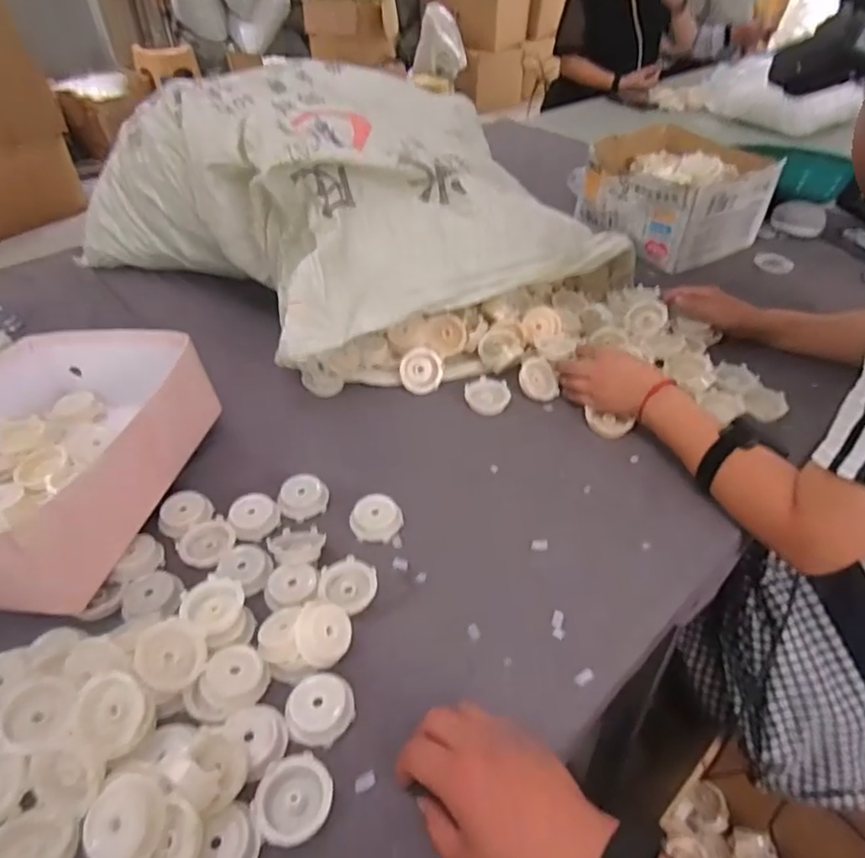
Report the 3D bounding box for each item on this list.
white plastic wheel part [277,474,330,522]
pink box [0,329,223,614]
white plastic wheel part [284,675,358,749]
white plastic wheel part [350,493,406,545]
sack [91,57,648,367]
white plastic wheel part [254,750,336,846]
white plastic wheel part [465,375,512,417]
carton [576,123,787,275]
[{"bbox_3d":[-0.138,0.073,0.626,0.052,0.023,0.045,-14,45,-15],"label":"white plastic wheel part"},{"bbox_3d":[-0.402,0.022,0.606,0.267,0.117,0.315,7,44,7],"label":"pink box"},{"bbox_3d":[-0.089,0.222,0.464,0.049,0.021,0.051,0,43,0],"label":"white plastic wheel part"},{"bbox_3d":[-0.058,0.092,0.606,0.052,0.017,0.047,4,43,4],"label":"white plastic wheel part"},{"bbox_3d":[-0.138,-0.359,0.919,0.576,0.263,0.674,-31,52,-29],"label":"sack"},{"bbox_3d":[-0.099,0.264,0.419,0.053,0.017,0.056,0,43,0],"label":"white plastic wheel part"},{"bbox_3d":[0.072,-0.045,0.756,0.057,0.015,0.058,-3,43,-4],"label":"white plastic wheel part"},{"bbox_3d":[0.439,-0.439,1.095,0.257,0.143,0.283,-24,49,-24],"label":"carton"}]

